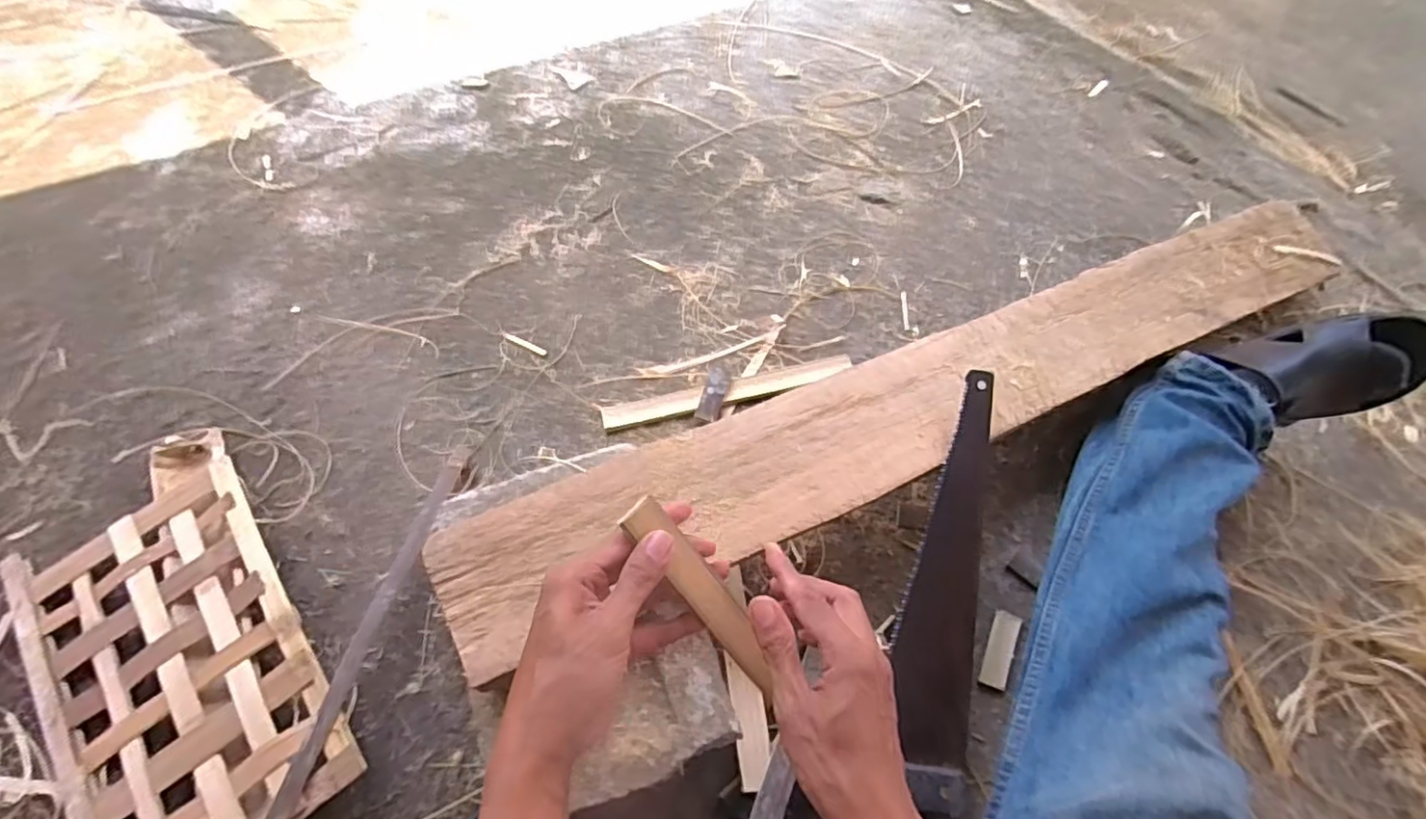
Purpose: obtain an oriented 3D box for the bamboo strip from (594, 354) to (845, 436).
[{"bbox_3d":[0.020,-0.021,0.766,0.303,0.014,0.034,-12,65,-9],"label":"bamboo strip"}]

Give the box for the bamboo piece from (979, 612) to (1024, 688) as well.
[{"bbox_3d":[0.289,0.240,0.646,0.027,0.009,0.077,3,59,42],"label":"bamboo piece"}]

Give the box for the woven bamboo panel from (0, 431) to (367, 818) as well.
[{"bbox_3d":[-0.500,0.240,0.592,0.232,0.044,0.442,-34,70,-17],"label":"woven bamboo panel"}]

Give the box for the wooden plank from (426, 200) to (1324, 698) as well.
[{"bbox_3d":[0.254,-0.027,0.653,1.046,0.020,0.130,-21,68,-16],"label":"wooden plank"}]

